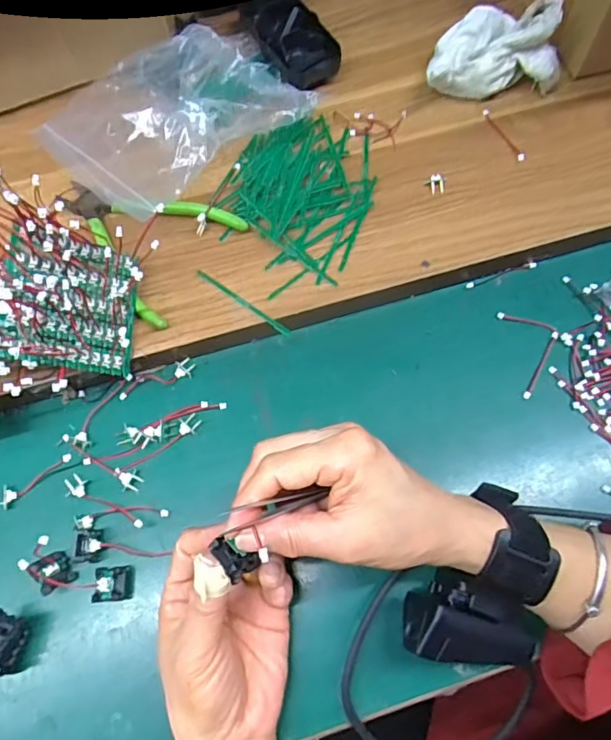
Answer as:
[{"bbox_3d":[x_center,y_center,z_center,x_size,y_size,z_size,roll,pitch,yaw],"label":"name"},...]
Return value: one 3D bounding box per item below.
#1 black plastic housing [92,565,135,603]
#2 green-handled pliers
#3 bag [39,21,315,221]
[{"bbox_3d":[-0.124,0.137,0.337,0.024,0.010,0.020,-5,73,-1],"label":"black plastic housing"},{"bbox_3d":[-0.128,-0.106,0.395,0.135,0.008,0.104,34,76,10],"label":"green-handled pliers"},{"bbox_3d":[-0.104,-0.207,0.418,0.197,0.051,0.150,-31,72,-10],"label":"bag"}]

